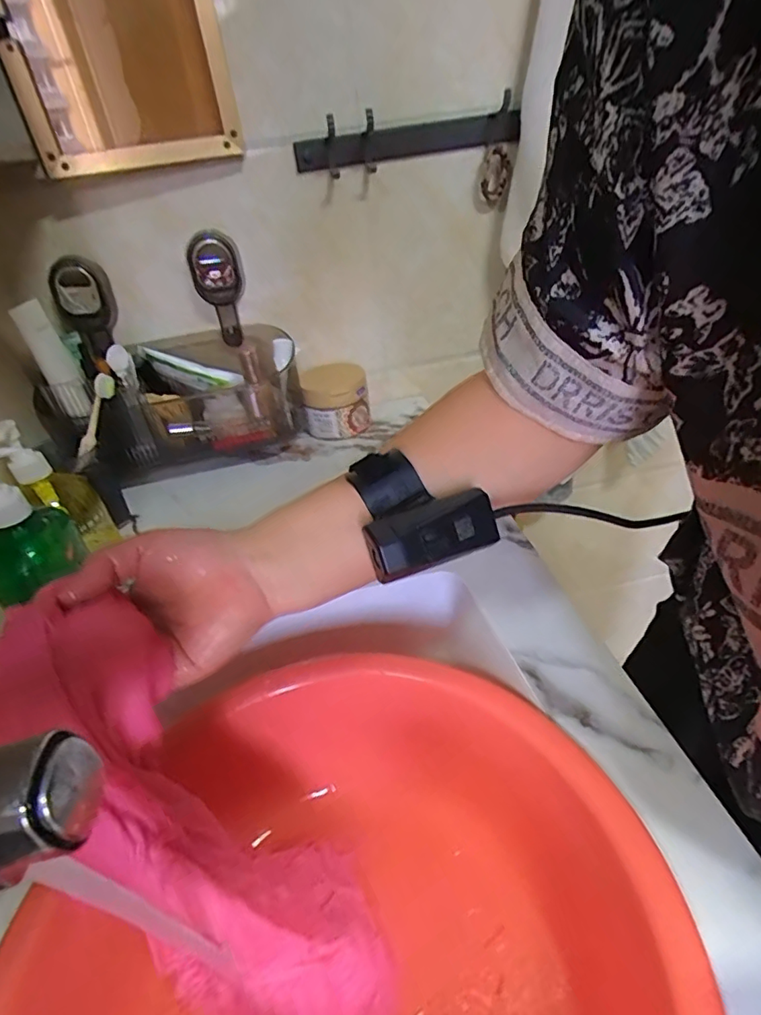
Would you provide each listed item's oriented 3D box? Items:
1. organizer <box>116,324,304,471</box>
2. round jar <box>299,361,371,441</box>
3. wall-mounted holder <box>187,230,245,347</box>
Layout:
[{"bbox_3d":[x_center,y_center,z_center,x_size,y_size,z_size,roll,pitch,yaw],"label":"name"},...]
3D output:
[{"bbox_3d":[-0.221,-0.154,0.707,0.213,0.122,0.142,-15,35,-10],"label":"organizer"},{"bbox_3d":[-0.065,-0.151,0.760,0.094,0.082,0.094,-8,34,-1],"label":"round jar"},{"bbox_3d":[-0.205,-0.279,0.679,0.062,0.134,0.025,-23,37,-21],"label":"wall-mounted holder"}]

